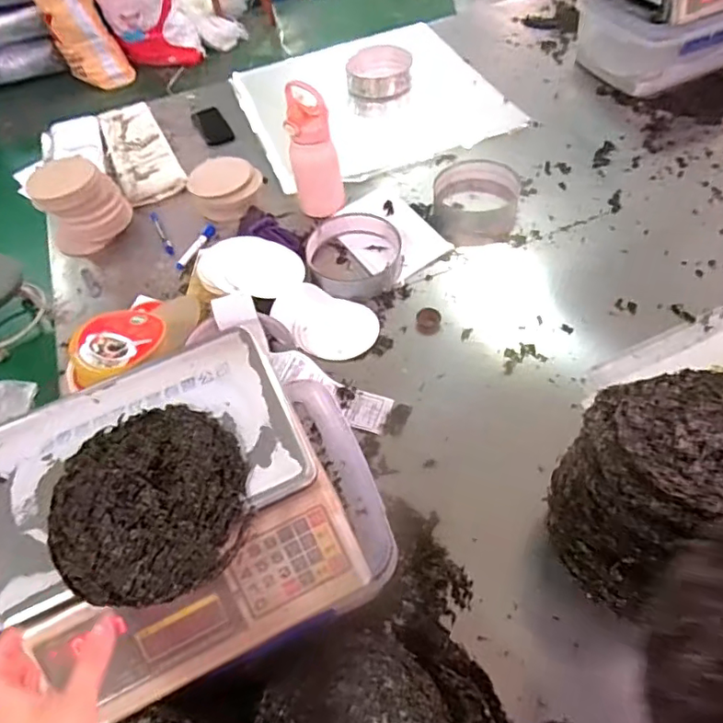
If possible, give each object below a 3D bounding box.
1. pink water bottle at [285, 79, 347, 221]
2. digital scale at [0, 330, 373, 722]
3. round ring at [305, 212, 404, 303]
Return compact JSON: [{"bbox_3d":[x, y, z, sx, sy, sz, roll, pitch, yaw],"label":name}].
[{"bbox_3d":[-0.102,-0.419,1.142,0.091,0.239,0.101,-32,58,-17],"label":"pink water bottle"},{"bbox_3d":[-0.202,0.154,0.582,0.323,0.107,0.297,-24,55,-10],"label":"digital scale"},{"bbox_3d":[-0.013,-0.204,1.102,0.186,0.051,0.197,-3,54,4],"label":"round ring"}]

